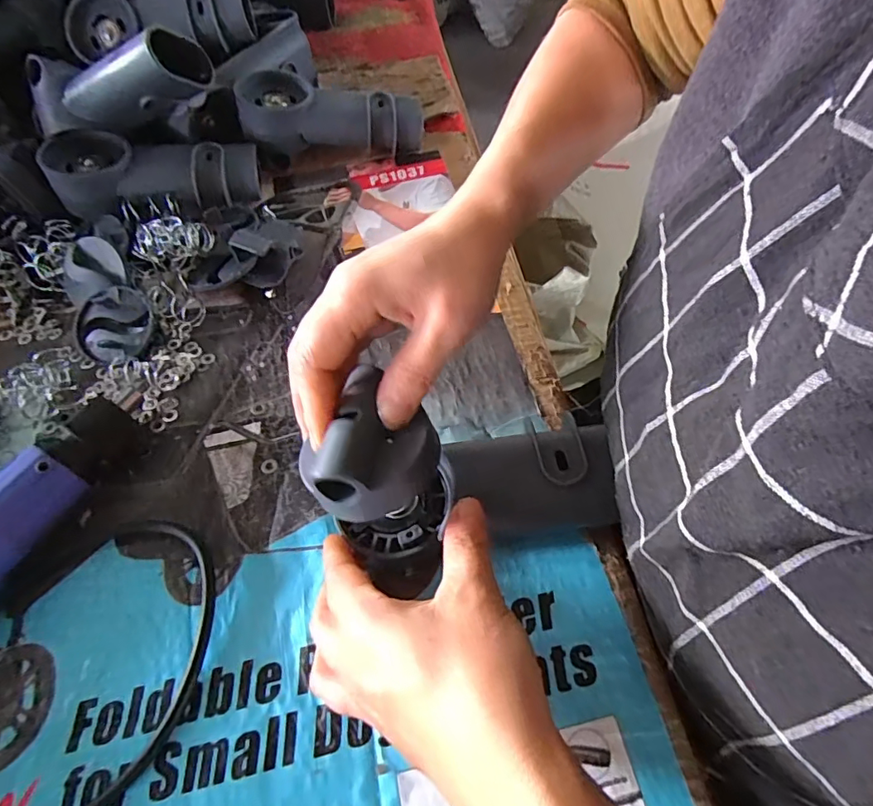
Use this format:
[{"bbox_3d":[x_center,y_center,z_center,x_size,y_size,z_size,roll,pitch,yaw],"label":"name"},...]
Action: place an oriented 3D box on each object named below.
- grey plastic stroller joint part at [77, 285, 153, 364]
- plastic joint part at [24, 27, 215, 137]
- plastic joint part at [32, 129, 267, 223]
[{"bbox_3d":[-0.229,-0.056,0.363,0.052,0.026,0.054,-1,59,2],"label":"grey plastic stroller joint part"},{"bbox_3d":[-0.248,-0.244,0.394,0.144,0.056,0.038,-5,58,15],"label":"plastic joint part"},{"bbox_3d":[-0.232,-0.190,0.423,0.156,0.053,0.065,-6,59,0],"label":"plastic joint part"}]

